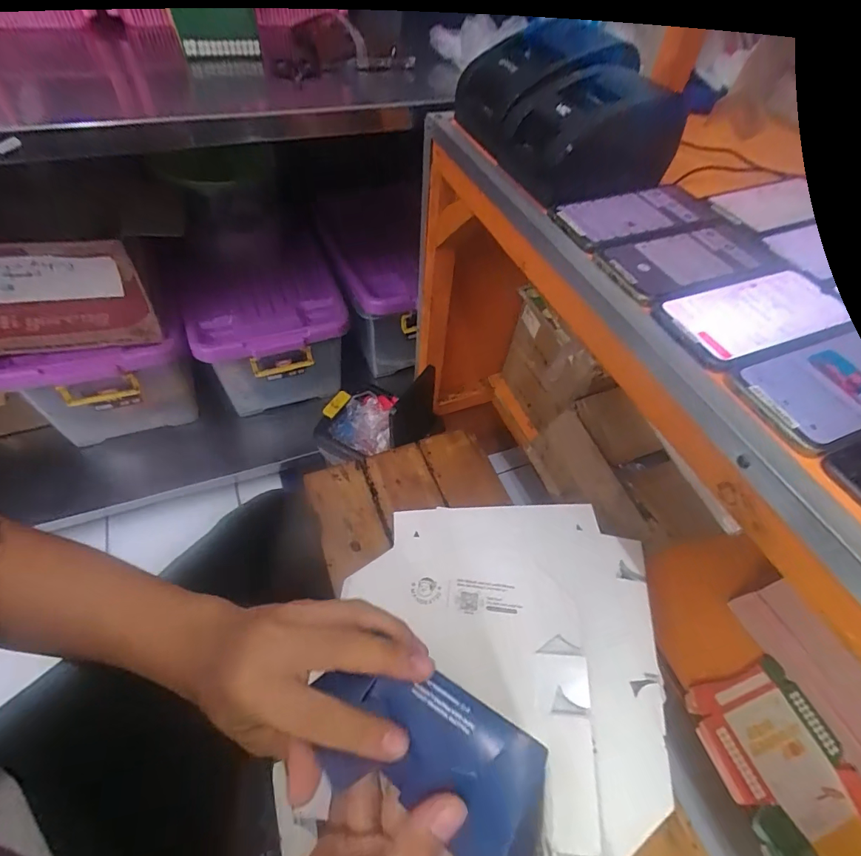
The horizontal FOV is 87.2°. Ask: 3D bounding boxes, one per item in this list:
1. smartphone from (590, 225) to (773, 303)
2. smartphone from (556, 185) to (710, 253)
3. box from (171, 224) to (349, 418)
[{"bbox_3d":[0.244,-0.162,0.421,0.172,0.004,0.081,-17,55,-17],"label":"smartphone"},{"bbox_3d":[0.214,-0.220,0.463,0.171,0.004,0.074,-21,57,-19],"label":"smartphone"},{"bbox_3d":[-0.437,-0.264,1.216,0.356,0.282,0.420,-19,56,-19],"label":"box"}]

